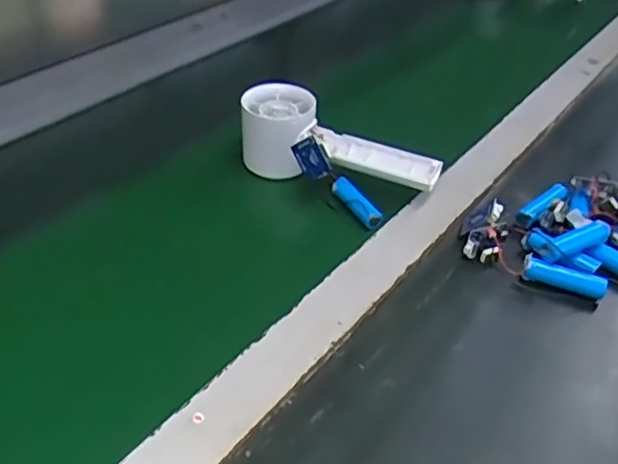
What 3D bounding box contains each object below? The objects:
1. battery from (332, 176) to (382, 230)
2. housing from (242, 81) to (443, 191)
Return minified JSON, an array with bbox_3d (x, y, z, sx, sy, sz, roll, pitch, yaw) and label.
[{"bbox_3d":[0.035,-0.024,0.477,0.014,0.012,0.051,-19,44,-25],"label":"battery"},{"bbox_3d":[0.016,-0.062,0.492,0.157,0.050,0.056,23,43,21],"label":"housing"}]

